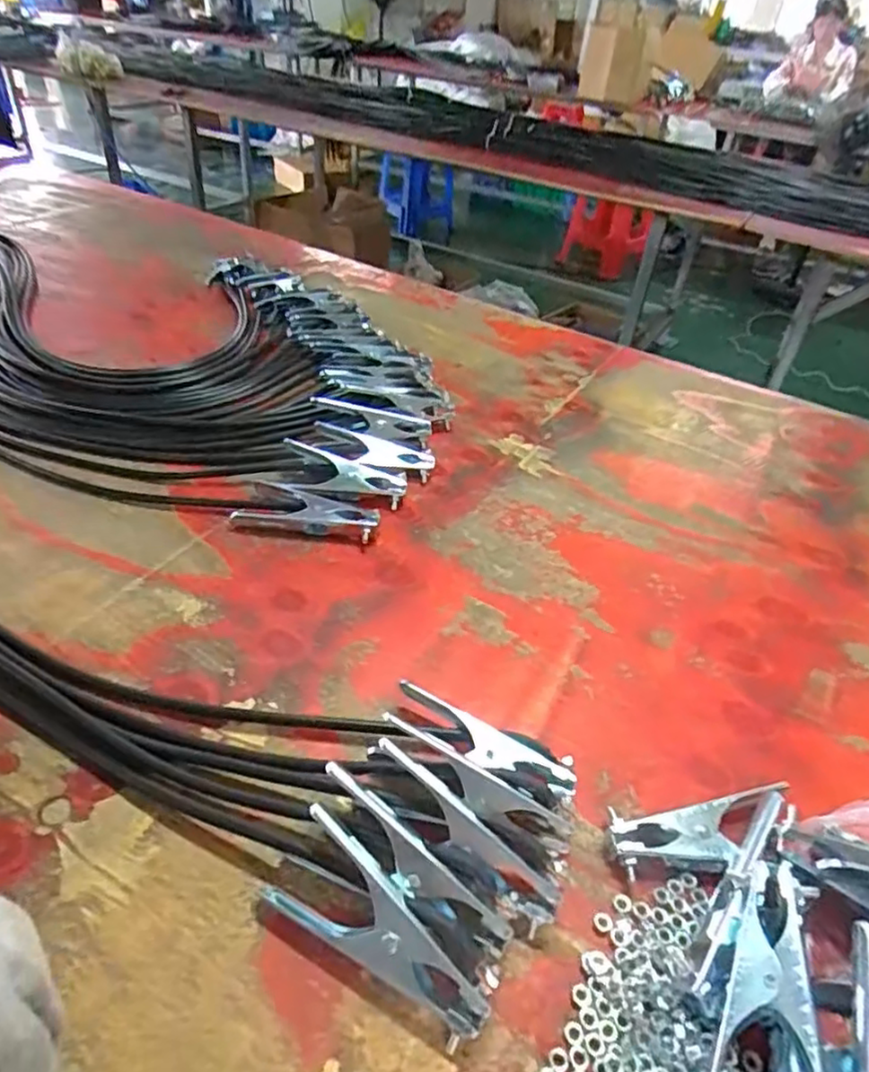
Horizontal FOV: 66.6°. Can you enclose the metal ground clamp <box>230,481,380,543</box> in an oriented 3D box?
[{"bbox_3d":[-0.120,-0.028,0.647,0.135,0.022,0.057,11,39,5],"label":"metal ground clamp"}]

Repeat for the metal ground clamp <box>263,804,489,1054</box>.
[{"bbox_3d":[-0.029,0.213,0.358,0.132,0.042,0.043,29,44,24],"label":"metal ground clamp"}]

